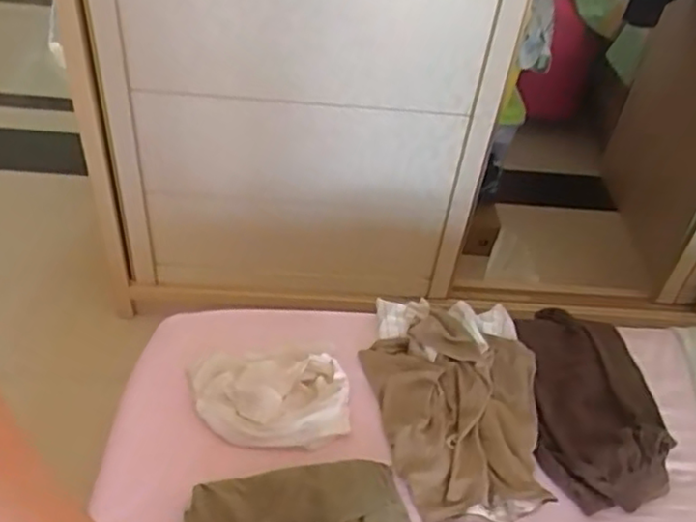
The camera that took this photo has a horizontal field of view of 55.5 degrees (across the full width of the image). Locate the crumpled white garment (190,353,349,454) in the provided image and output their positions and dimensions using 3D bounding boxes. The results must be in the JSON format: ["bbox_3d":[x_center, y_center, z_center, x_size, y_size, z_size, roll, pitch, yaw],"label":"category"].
[{"bbox_3d":[-0.117,0.187,0.965,0.231,0.039,0.165,6,43,-1],"label":"crumpled white garment"}]

